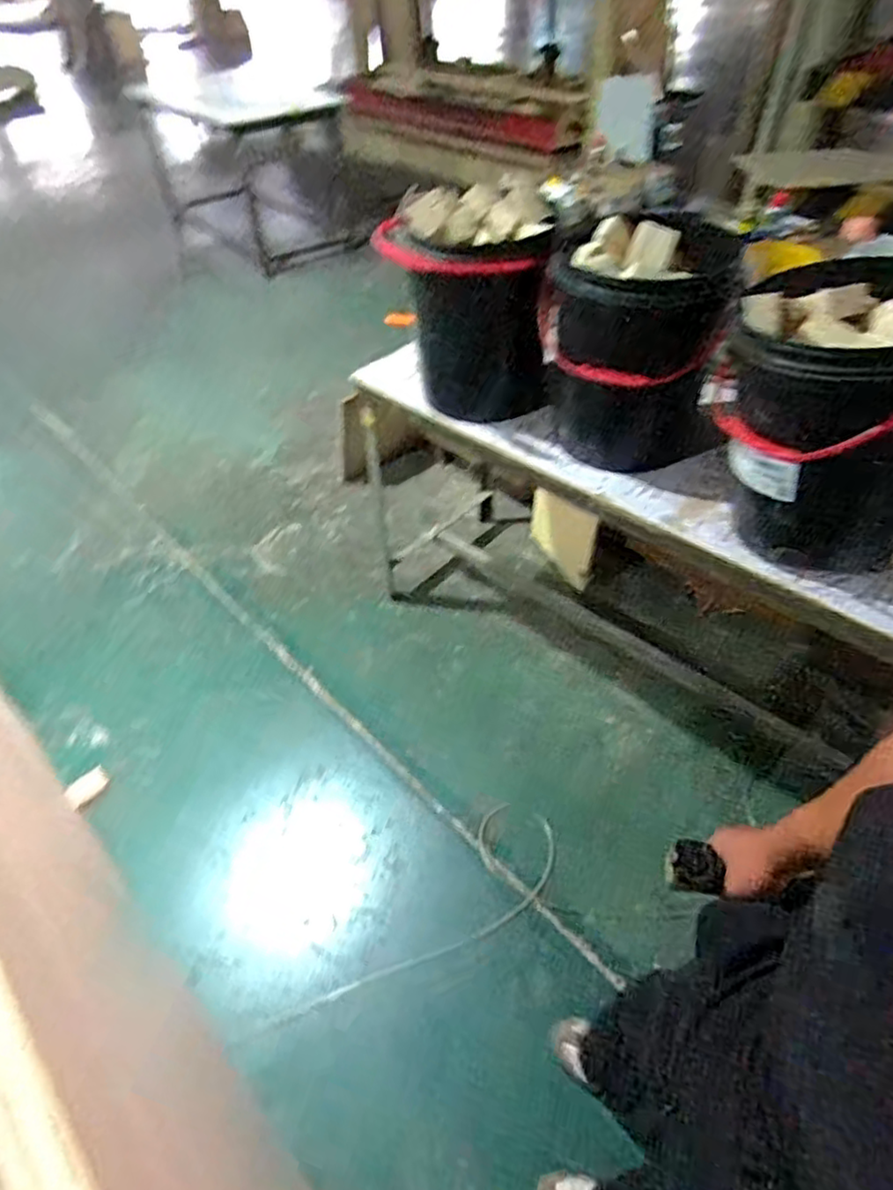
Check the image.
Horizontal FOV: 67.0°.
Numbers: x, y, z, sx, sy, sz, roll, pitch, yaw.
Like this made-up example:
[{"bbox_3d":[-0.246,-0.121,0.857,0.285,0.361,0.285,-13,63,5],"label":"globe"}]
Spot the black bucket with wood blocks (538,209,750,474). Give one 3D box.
[{"bbox_3d":[0.344,-0.454,1.284,0.311,0.399,0.277,2,47,6],"label":"black bucket with wood blocks"}]

